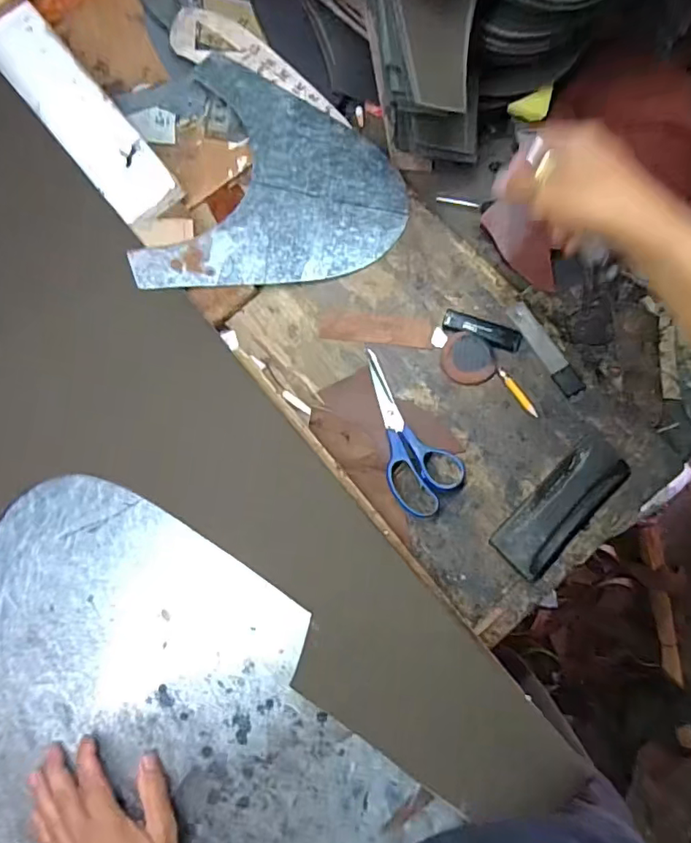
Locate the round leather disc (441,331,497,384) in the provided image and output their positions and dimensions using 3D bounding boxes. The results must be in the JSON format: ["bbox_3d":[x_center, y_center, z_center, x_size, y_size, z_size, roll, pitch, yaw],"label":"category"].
[{"bbox_3d":[0.128,-0.065,0.547,0.055,0.009,0.049,18,105,14],"label":"round leather disc"}]

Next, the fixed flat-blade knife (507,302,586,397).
[{"bbox_3d":[0.209,-0.077,0.549,0.024,0.011,0.113,-28,78,-5],"label":"fixed flat-blade knife"}]

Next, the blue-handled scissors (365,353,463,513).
[{"bbox_3d":[0.048,0.012,0.536,0.071,0.014,0.172,-34,73,-9],"label":"blue-handled scissors"}]

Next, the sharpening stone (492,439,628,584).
[{"bbox_3d":[0.212,0.083,0.513,0.060,0.017,0.151,44,81,10],"label":"sharpening stone"}]

